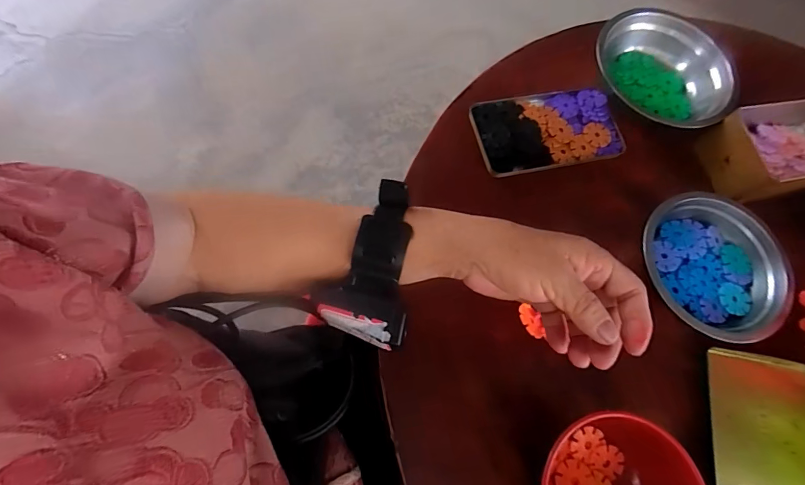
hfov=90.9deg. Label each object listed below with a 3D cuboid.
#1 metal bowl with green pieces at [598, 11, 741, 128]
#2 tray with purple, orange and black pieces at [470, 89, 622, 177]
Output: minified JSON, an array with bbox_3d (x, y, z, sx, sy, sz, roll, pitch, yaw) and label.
[{"bbox_3d":[0.301,-0.198,0.467,0.156,0.057,0.146,2,70,-6],"label":"metal bowl with green pieces"},{"bbox_3d":[0.167,-0.130,0.453,0.166,0.015,0.094,-10,72,-10],"label":"tray with purple, orange and black pieces"}]

